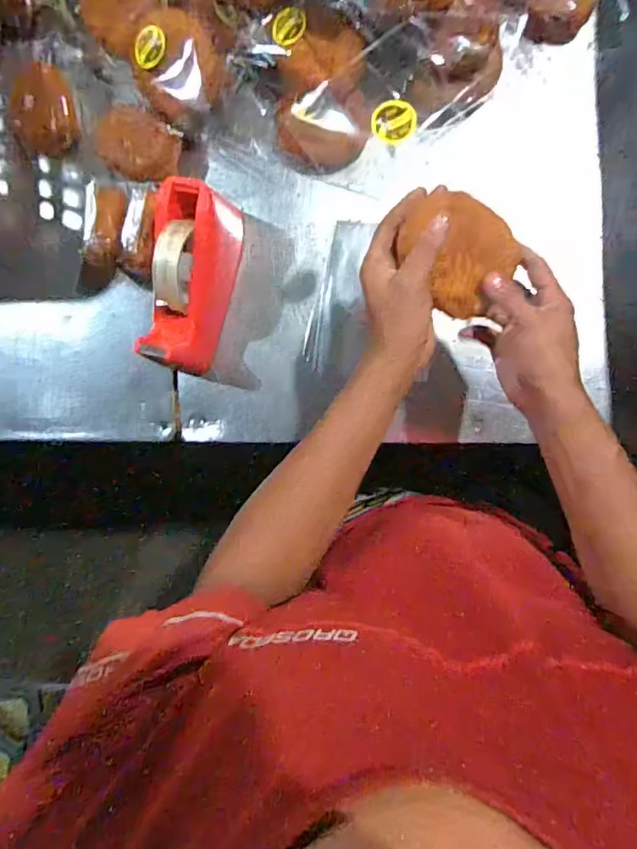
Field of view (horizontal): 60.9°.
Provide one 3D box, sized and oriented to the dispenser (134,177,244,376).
[{"bbox_3d":[-0.145,-0.162,0.614,0.072,0.114,0.198,11,93,4],"label":"dispenser"}]

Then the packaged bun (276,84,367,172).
[{"bbox_3d":[0.004,-0.332,0.617,0.102,0.048,0.079,2,93,5],"label":"packaged bun"}]

